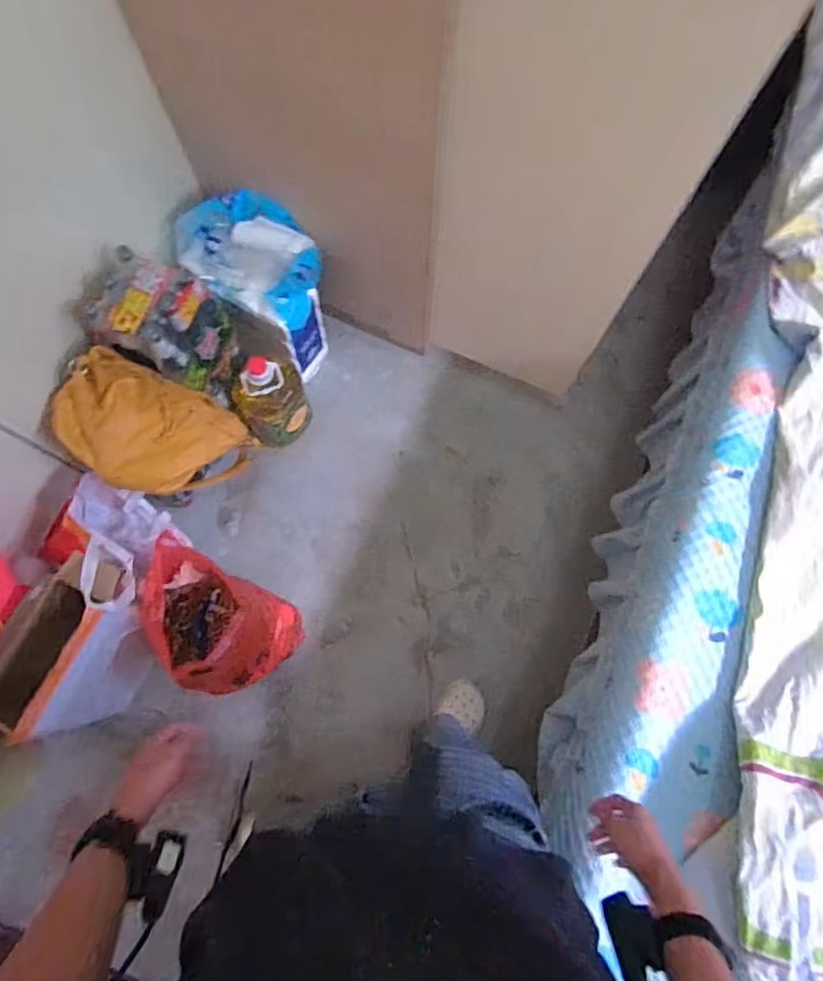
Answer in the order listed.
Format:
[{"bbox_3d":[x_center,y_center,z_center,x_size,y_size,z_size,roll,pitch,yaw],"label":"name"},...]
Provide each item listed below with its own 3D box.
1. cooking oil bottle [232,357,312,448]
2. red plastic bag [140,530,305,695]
[{"bbox_3d":[-0.334,-0.217,1.412,0.163,0.288,0.134,-31,77,-10],"label":"cooking oil bottle"},{"bbox_3d":[-0.426,0.295,1.266,0.315,0.332,0.229,29,75,6],"label":"red plastic bag"}]

